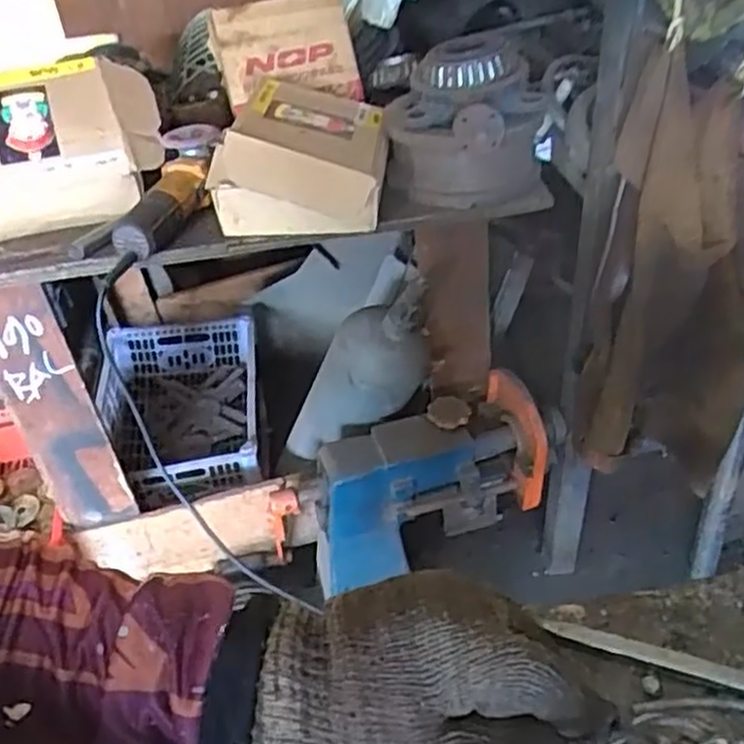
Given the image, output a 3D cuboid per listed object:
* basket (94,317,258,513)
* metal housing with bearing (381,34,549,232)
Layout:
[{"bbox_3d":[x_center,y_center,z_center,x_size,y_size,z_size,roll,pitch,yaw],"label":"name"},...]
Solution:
[{"bbox_3d":[-0.409,0.104,1.585,0.326,0.161,0.487,-9,40,-3],"label":"basket"},{"bbox_3d":[0.124,-0.326,1.036,0.231,0.200,0.203,-5,39,1],"label":"metal housing with bearing"}]

